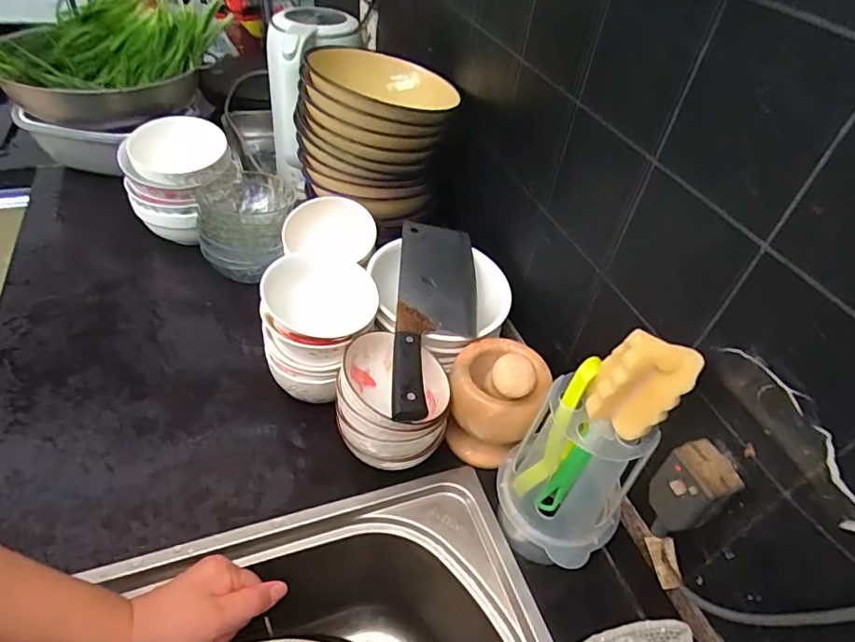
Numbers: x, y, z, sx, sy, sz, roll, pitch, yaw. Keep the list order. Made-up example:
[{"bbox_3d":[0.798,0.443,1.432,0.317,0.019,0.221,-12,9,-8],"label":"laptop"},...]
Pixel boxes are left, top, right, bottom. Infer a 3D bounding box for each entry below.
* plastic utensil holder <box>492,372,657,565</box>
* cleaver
[{"bbox_3d":[0.116,0.128,0.440,0.079,0.149,0.105,-30,55,-33],"label":"plastic utensil holder"},{"bbox_3d":[0.011,-0.012,0.554,0.085,0.023,0.277,4,44,-4],"label":"cleaver"}]

